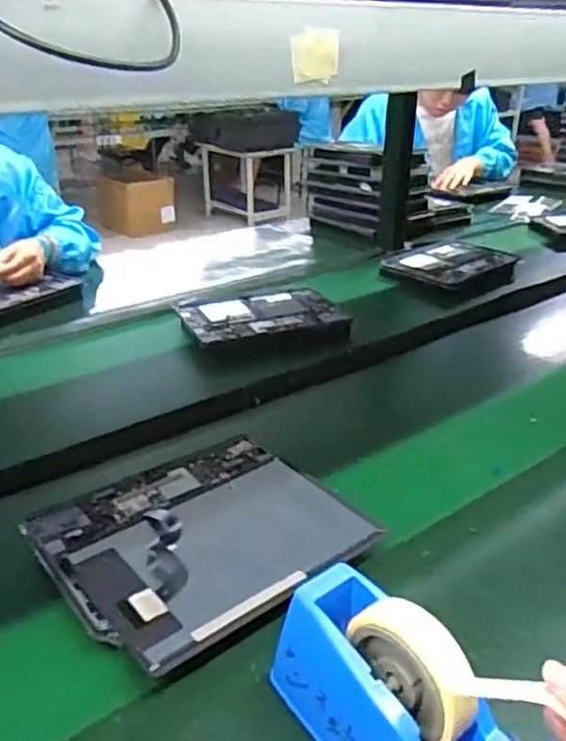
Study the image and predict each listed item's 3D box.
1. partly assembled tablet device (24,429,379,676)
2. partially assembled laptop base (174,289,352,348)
[{"bbox_3d":[-0.077,0.144,0.622,0.251,0.017,0.228,-23,33,-35],"label":"partly assembled tablet device"},{"bbox_3d":[-0.036,-0.086,1.091,0.245,0.029,0.156,-7,29,-15],"label":"partially assembled laptop base"}]

